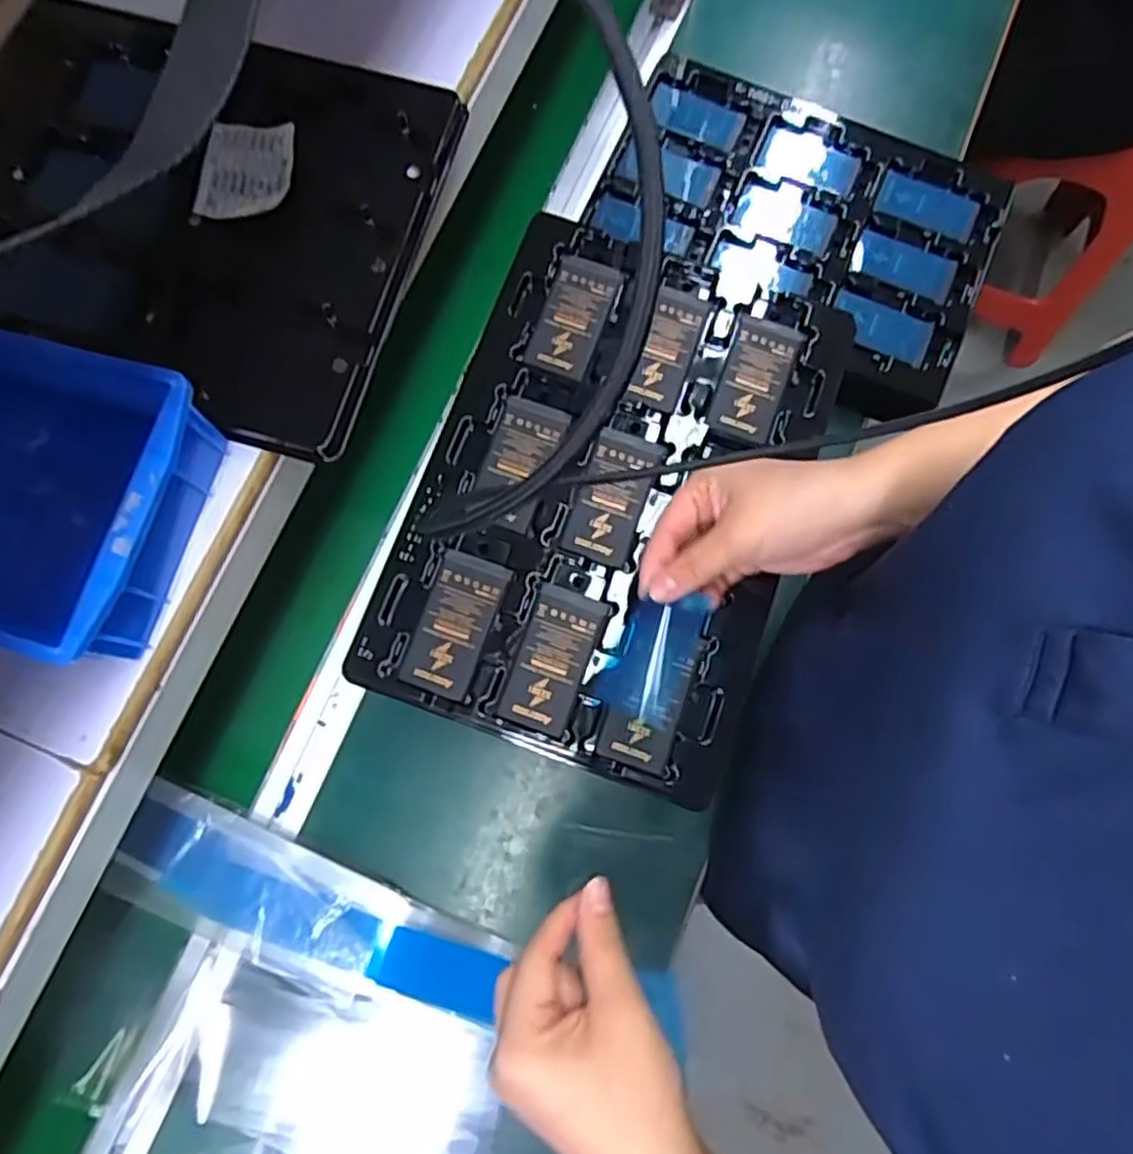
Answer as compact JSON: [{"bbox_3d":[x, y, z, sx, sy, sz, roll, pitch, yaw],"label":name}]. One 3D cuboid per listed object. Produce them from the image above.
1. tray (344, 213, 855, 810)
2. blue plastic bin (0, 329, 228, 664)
[{"bbox_3d":[0.028,-0.055,0.461,0.224,0.015,0.324,19,78,4],"label":"tray"},{"bbox_3d":[-0.271,-0.046,0.345,0.199,0.071,0.130,16,78,4],"label":"blue plastic bin"}]

